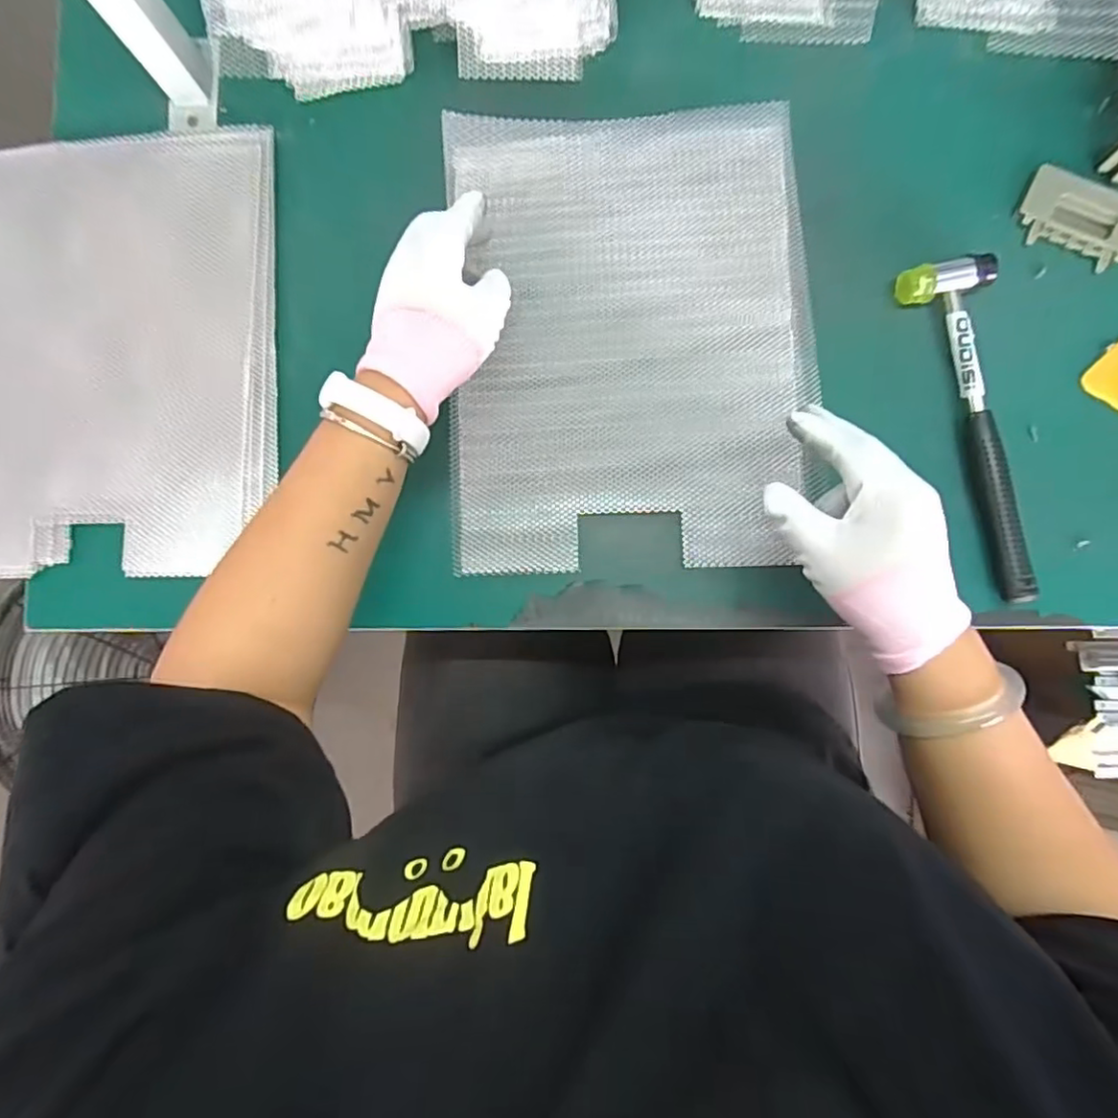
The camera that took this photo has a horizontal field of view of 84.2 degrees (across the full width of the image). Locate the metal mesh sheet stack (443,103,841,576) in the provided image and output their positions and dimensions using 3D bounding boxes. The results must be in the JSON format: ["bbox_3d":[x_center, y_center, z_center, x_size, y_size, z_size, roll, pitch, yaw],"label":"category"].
[{"bbox_3d":[0.047,-0.156,0.443,0.247,0.039,0.321,-2,86,3],"label":"metal mesh sheet stack"}]

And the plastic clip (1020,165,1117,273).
[{"bbox_3d":[0.380,-0.247,0.448,0.085,0.006,0.056,27,88,5],"label":"plastic clip"}]

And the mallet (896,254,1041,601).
[{"bbox_3d":[0.302,-0.093,0.435,0.056,0.025,0.240,-14,85,2],"label":"mallet"}]

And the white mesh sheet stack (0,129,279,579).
[{"bbox_3d":[-0.342,-0.157,0.472,0.251,0.031,0.331,0,86,4],"label":"white mesh sheet stack"}]

